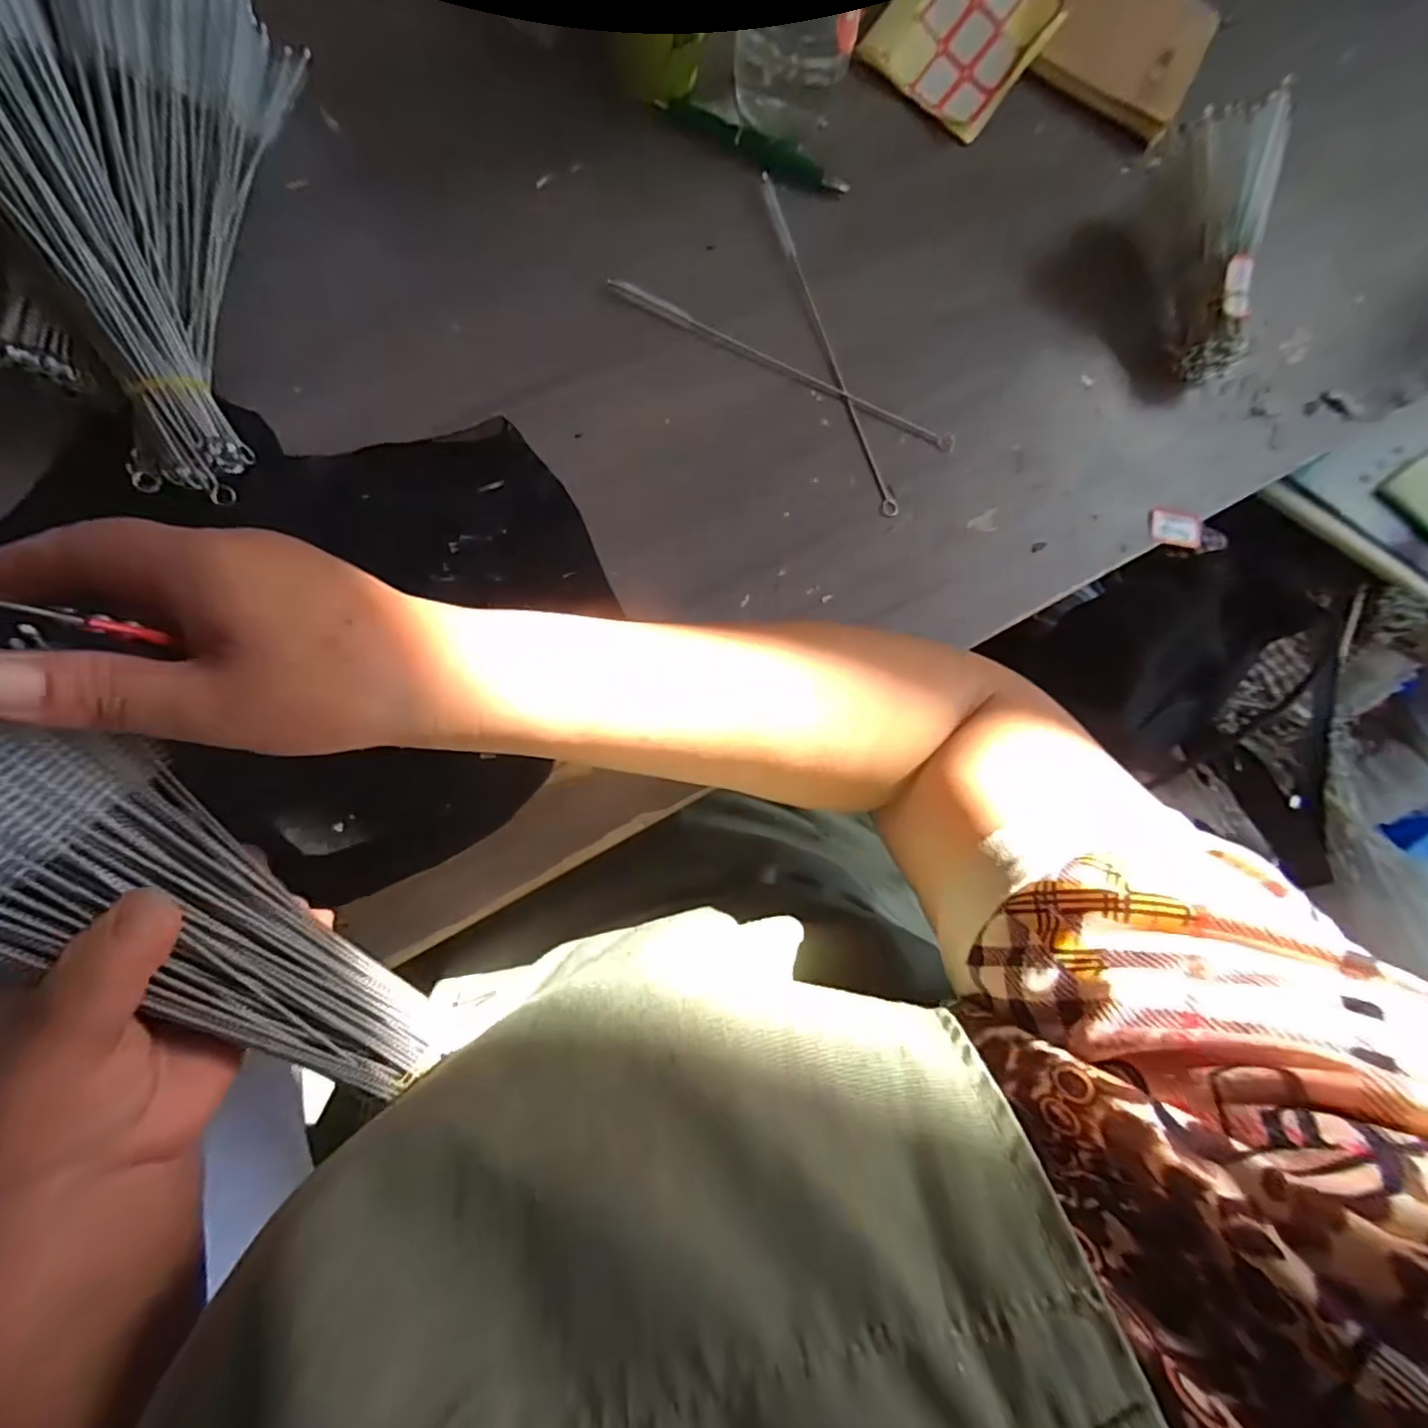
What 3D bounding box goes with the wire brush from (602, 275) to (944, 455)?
[{"bbox_3d":[0.045,-0.219,0.386,0.232,0.004,0.011,25,81,-3],"label":"wire brush"}]

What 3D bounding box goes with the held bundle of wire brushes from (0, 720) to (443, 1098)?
[{"bbox_3d":[-0.181,0.073,0.209,0.068,0.034,0.194,-44,121,-10],"label":"held bundle of wire brushes"}]

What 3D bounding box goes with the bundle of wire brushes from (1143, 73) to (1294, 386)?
[{"bbox_3d":[0.312,-0.289,0.388,0.054,0.066,0.143,-11,103,-8],"label":"bundle of wire brushes"}]

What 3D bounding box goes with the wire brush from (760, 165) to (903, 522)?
[{"bbox_3d":[0.072,-0.235,0.390,0.010,0.004,0.236,-19,85,-9],"label":"wire brush"}]

